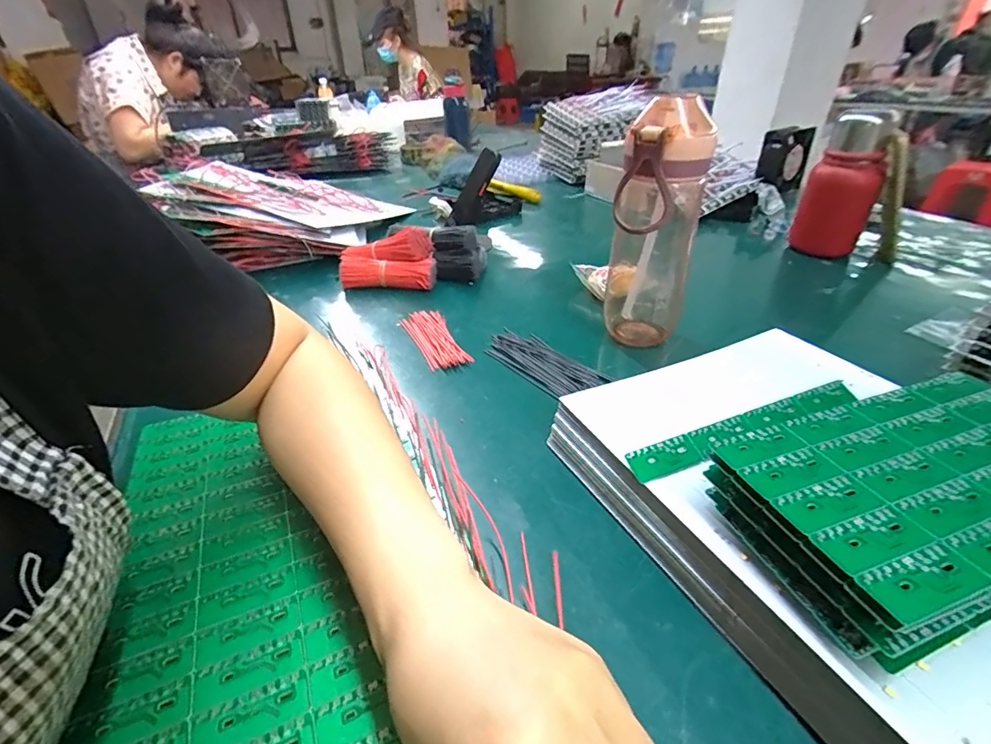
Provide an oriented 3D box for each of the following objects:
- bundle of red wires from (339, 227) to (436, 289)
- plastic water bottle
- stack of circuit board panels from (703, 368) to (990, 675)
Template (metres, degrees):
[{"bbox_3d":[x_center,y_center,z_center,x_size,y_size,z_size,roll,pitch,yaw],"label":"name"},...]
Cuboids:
[{"bbox_3d":[-0.143,-0.147,0.609,0.129,0.062,0.071,0,34,0],"label":"bundle of red wires"},{"bbox_3d":[0.142,-0.122,0.427,0.076,0.208,0.068,10,35,15],"label":"plastic water bottle"},{"bbox_3d":[0.214,0.056,0.232,0.191,0.036,0.106,-11,35,-17],"label":"stack of circuit board panels"}]

